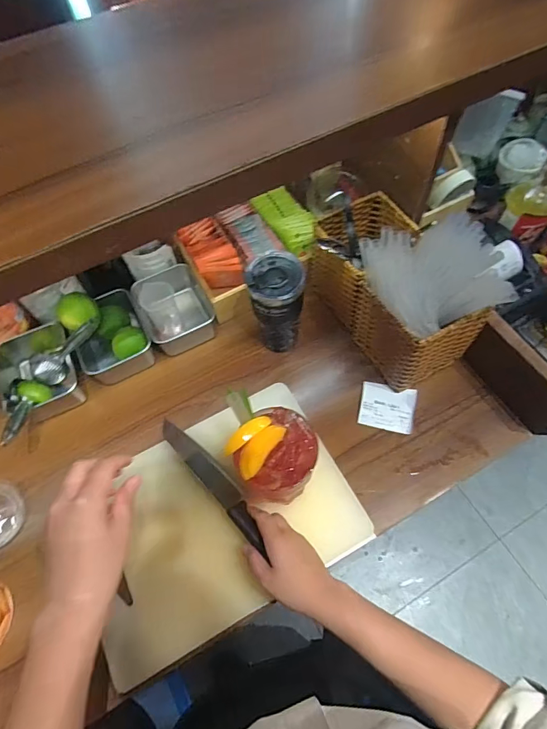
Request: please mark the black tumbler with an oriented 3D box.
[{"bbox_3d":[0.006,-0.083,0.597,0.073,0.165,0.070,-1,62,2],"label":"black tumbler"}]

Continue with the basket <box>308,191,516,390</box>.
[{"bbox_3d":[0.167,-0.118,0.581,0.127,0.204,0.259,-25,64,-10],"label":"basket"}]

